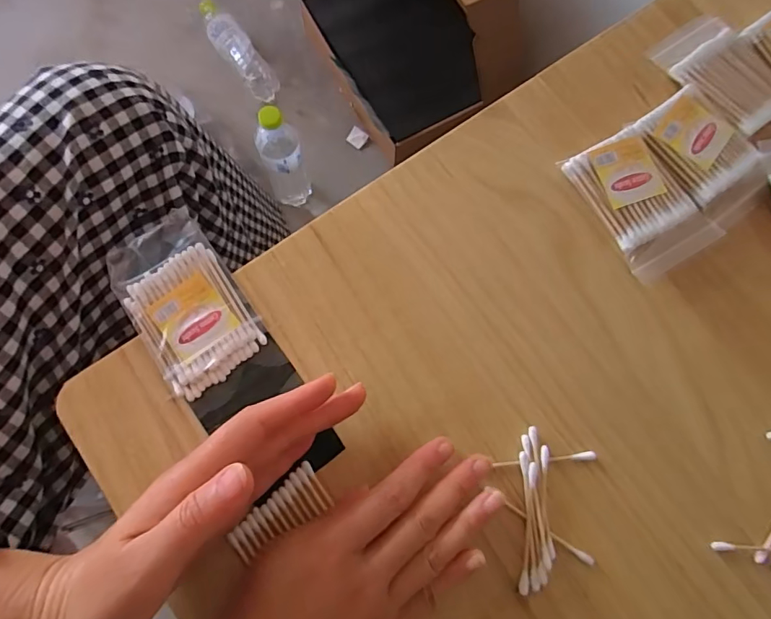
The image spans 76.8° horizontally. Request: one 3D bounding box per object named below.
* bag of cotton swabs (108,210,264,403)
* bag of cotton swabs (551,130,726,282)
[{"bbox_3d":[-0.124,-0.005,0.301,0.063,0.012,0.107,-33,80,-8],"label":"bag of cotton swabs"},{"bbox_3d":[0.168,-0.071,0.319,0.062,0.015,0.093,-28,80,-7],"label":"bag of cotton swabs"}]

